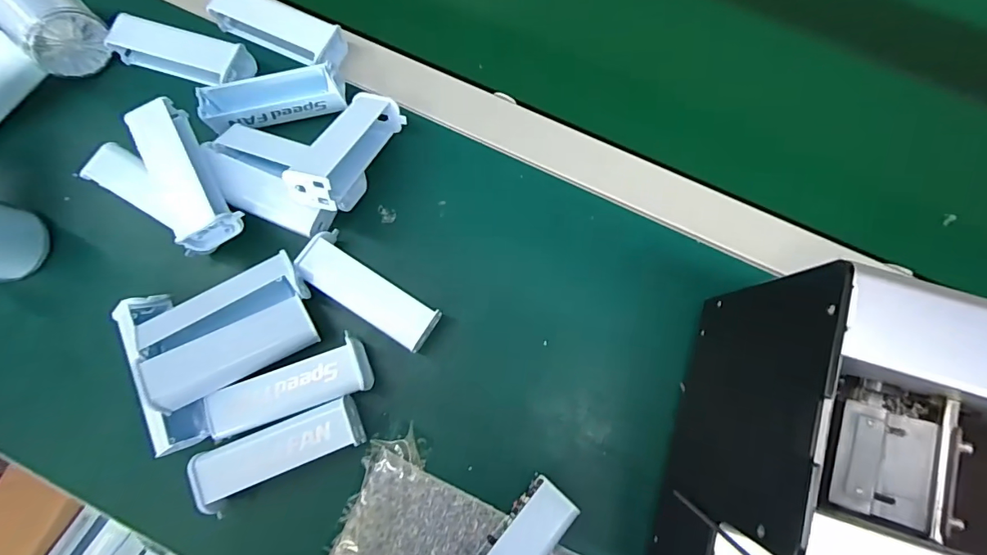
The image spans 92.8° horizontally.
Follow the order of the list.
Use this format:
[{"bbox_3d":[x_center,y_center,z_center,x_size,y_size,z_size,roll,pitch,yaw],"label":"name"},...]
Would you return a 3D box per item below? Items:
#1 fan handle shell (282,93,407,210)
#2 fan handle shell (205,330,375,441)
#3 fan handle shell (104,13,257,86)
[{"bbox_3d":[-0.104,-0.088,0.331,0.035,0.030,0.107,22,52,5],"label":"fan handle shell"},{"bbox_3d":[-0.138,0.078,0.321,0.104,0.027,0.036,-24,80,-4],"label":"fan handle shell"},{"bbox_3d":[-0.249,-0.178,0.376,0.104,0.032,0.033,14,79,3],"label":"fan handle shell"}]

